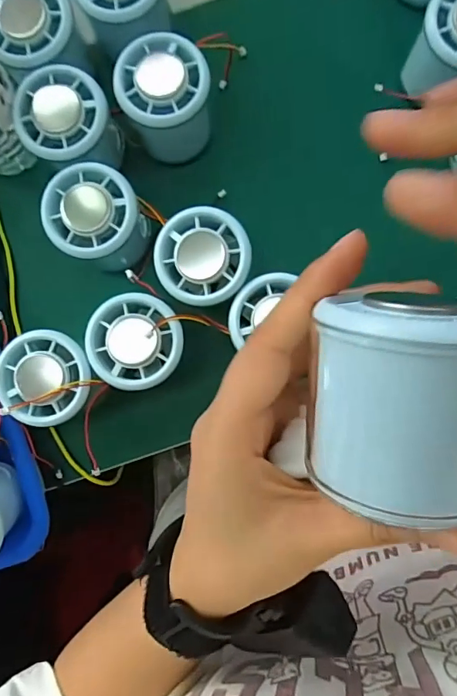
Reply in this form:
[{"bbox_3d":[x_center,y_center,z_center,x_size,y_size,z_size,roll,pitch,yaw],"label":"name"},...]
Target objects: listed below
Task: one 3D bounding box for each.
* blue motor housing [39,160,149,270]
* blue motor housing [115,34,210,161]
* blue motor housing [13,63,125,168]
[{"bbox_3d":[-0.083,-0.082,0.305,0.053,0.063,0.056,0,87,2],"label":"blue motor housing"},{"bbox_3d":[-0.040,-0.161,0.301,0.054,0.060,0.054,0,87,2],"label":"blue motor housing"},{"bbox_3d":[-0.101,-0.141,0.302,0.054,0.052,0.057,0,87,2],"label":"blue motor housing"}]

